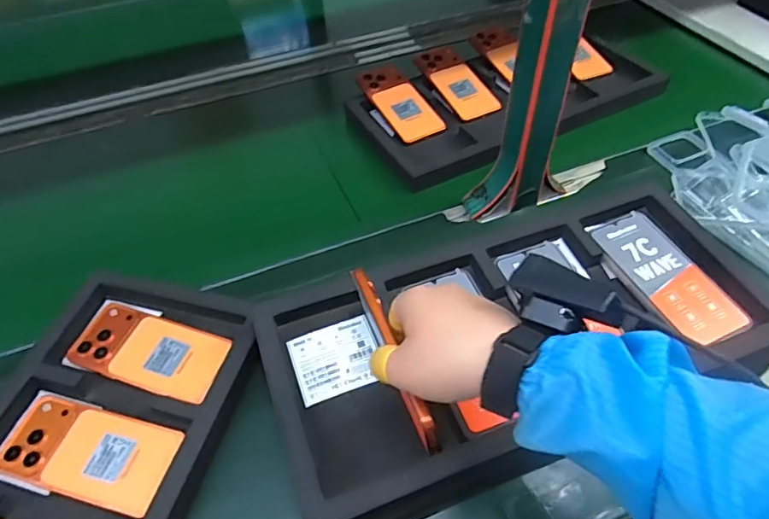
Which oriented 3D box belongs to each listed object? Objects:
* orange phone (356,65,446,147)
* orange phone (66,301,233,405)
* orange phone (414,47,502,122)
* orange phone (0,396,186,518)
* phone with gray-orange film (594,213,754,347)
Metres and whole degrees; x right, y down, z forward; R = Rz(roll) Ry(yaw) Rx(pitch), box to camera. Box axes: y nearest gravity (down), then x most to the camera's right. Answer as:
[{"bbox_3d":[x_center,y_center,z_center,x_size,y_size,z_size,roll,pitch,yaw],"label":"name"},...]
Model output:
[{"bbox_3d":[0.028,-0.245,0.804,0.082,0.010,0.155,-24,66,-19],"label":"orange phone"},{"bbox_3d":[-0.242,0.093,0.531,0.167,0.010,0.076,13,51,15],"label":"orange phone"},{"bbox_3d":[0.121,-0.288,0.834,0.083,0.009,0.166,-22,62,-14],"label":"orange phone"},{"bbox_3d":[-0.268,0.175,0.467,0.160,0.015,0.077,11,50,13],"label":"orange phone"},{"bbox_3d":[0.292,0.015,0.534,0.076,0.006,0.161,-20,54,-14],"label":"phone with gray-orange film"}]

